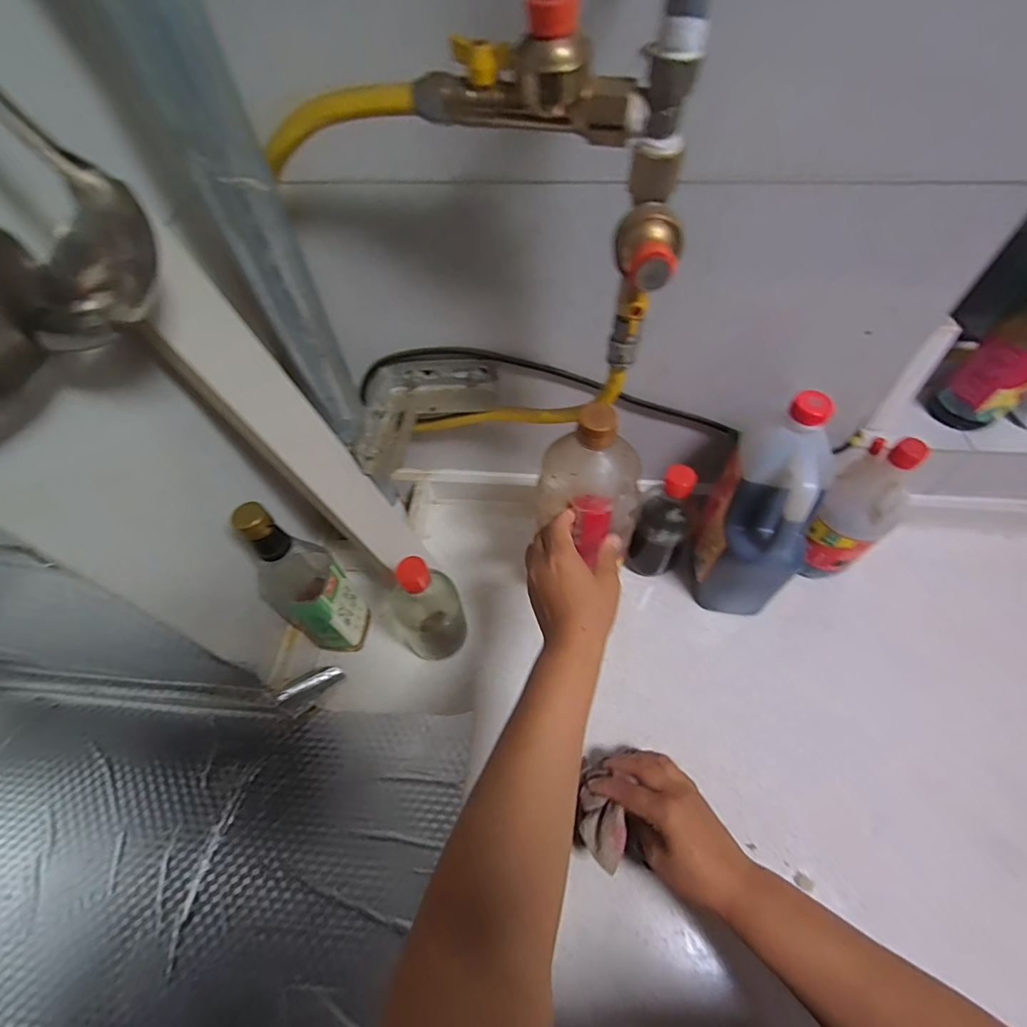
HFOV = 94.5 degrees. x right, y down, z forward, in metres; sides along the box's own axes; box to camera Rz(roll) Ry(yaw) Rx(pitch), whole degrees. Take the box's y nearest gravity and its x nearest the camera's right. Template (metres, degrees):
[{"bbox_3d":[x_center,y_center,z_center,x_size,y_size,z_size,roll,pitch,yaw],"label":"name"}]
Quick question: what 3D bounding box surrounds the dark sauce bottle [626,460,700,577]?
[{"bbox_3d":[0.180,0.012,0.572,0.058,0.174,0.059,26,61,18],"label":"dark sauce bottle"}]

